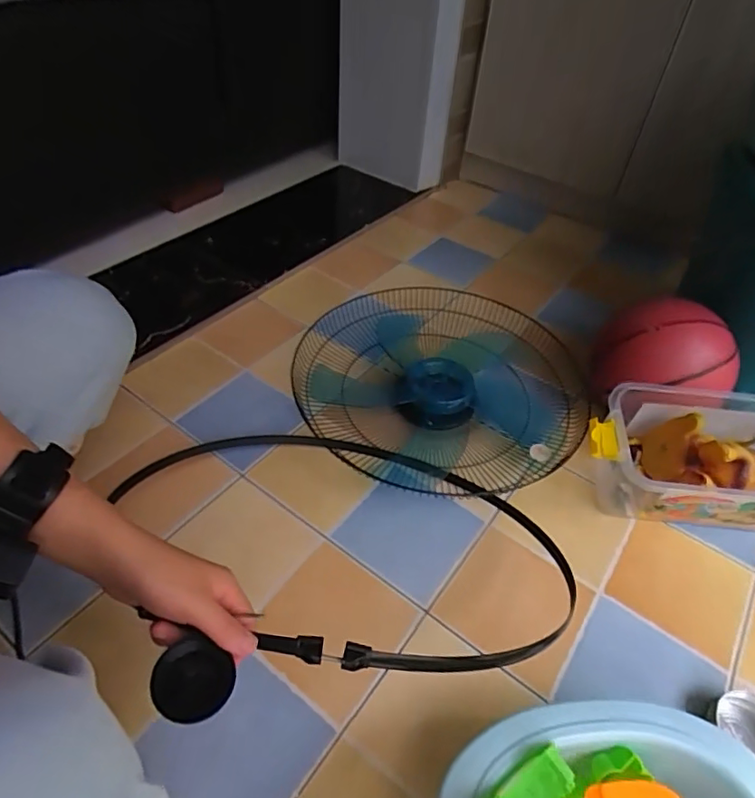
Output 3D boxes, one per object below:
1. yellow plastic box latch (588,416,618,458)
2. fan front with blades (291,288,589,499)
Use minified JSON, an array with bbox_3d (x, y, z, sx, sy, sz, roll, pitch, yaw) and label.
[{"bbox_3d":[0.286,0.050,0.674,0.038,0.017,0.059,7,45,3],"label":"yellow plastic box latch"},{"bbox_3d":[0.105,-0.026,0.858,0.440,0.083,0.409,2,45,-2],"label":"fan front with blades"}]

